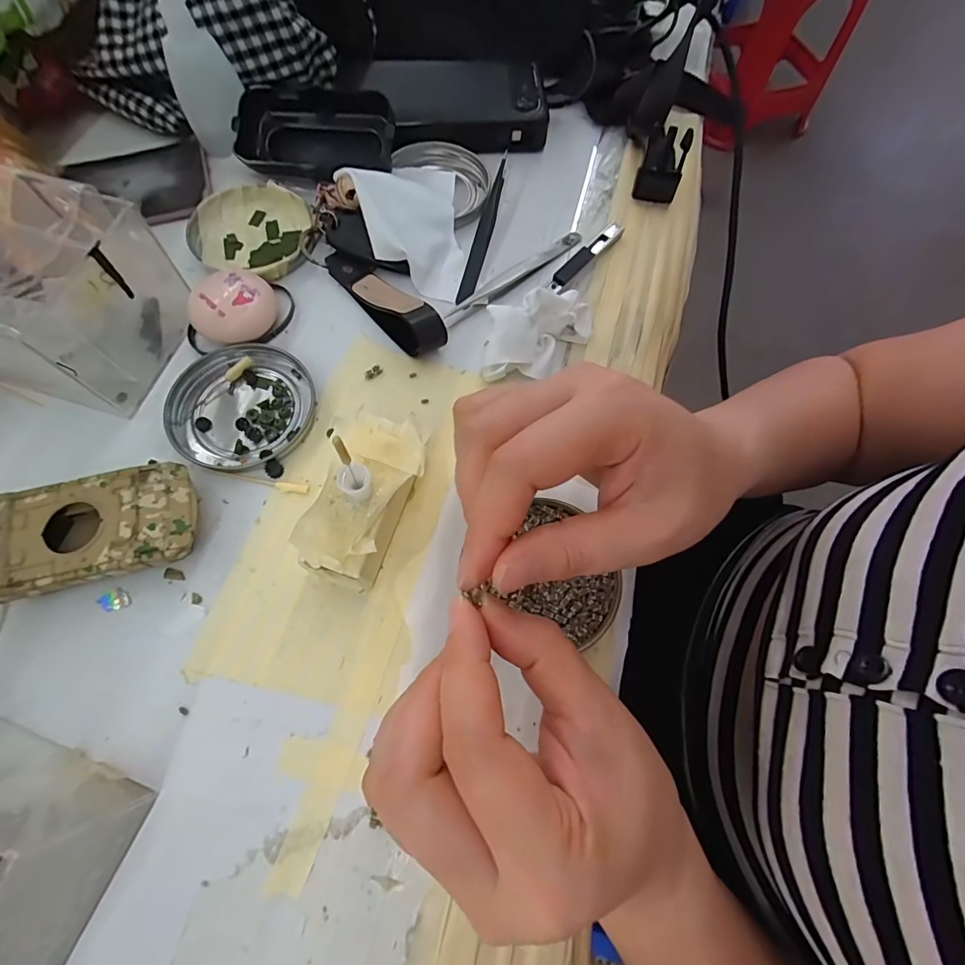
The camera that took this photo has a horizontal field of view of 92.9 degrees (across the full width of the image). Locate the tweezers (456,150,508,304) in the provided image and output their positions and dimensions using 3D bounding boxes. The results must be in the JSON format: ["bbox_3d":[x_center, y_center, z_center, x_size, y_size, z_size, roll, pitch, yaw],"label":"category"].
[{"bbox_3d":[0.003,-0.186,0.319,0.012,0.010,0.148,12,69,2],"label":"tweezers"}]

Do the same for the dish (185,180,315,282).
[{"bbox_3d":[-0.154,-0.171,0.310,0.081,0.013,0.074,1,69,-2],"label":"dish"}]

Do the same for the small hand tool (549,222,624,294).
[{"bbox_3d":[0.069,-0.152,0.308,0.012,0.009,0.068,42,73,13],"label":"small hand tool"}]

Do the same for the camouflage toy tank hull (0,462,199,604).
[{"bbox_3d":[-0.187,0.025,0.224,0.094,0.026,0.051,-13,70,-7],"label":"camouflage toy tank hull"}]

